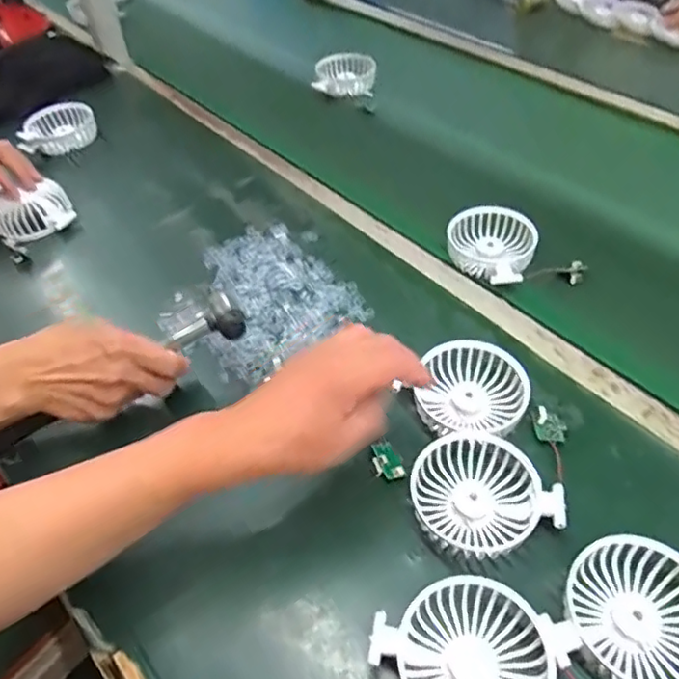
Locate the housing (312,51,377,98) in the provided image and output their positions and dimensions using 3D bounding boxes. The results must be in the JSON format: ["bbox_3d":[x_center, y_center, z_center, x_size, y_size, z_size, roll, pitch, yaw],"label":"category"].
[{"bbox_3d":[0.004,-0.394,0.895,0.100,0.034,0.081,-7,47,-3],"label":"housing"}]

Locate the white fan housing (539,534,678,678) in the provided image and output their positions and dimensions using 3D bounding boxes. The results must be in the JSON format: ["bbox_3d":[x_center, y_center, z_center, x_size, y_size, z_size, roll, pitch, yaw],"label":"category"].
[{"bbox_3d":[0.187,0.177,0.378,0.088,0.029,0.097,28,56,26],"label":"white fan housing"}]

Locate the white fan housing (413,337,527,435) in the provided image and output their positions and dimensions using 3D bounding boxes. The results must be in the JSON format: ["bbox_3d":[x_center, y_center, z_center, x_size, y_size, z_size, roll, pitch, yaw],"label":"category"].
[{"bbox_3d":[0.107,0.039,0.493,0.086,0.026,0.076,-2,49,3],"label":"white fan housing"}]

